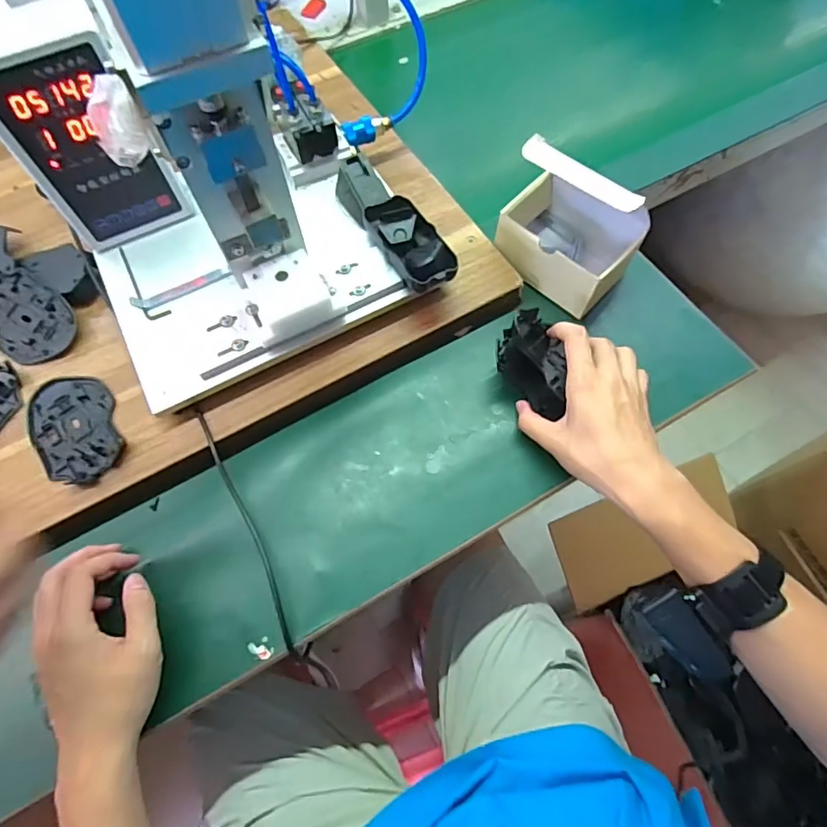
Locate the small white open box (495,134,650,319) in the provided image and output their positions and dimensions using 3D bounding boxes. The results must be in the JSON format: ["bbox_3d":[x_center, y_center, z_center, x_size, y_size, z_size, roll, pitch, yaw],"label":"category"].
[{"bbox_3d":[0.155,-0.188,0.497,0.120,0.131,0.098,41,73,18],"label":"small white open box"}]

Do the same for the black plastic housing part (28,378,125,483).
[{"bbox_3d":[-0.305,0.012,0.459,0.070,0.009,0.113,-24,67,-9],"label":"black plastic housing part"}]

